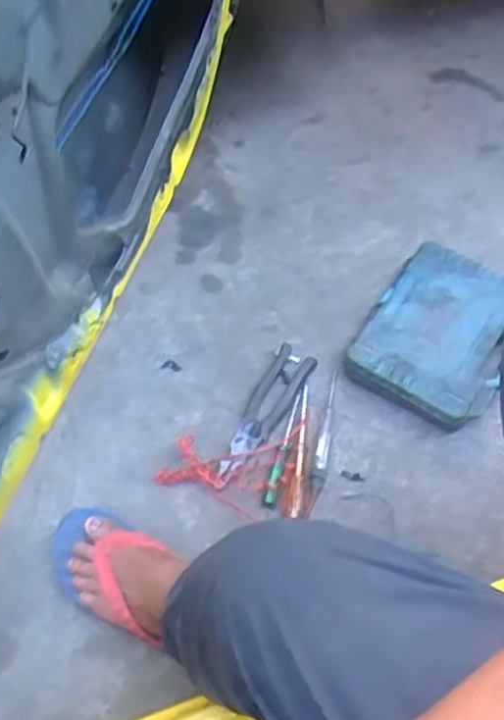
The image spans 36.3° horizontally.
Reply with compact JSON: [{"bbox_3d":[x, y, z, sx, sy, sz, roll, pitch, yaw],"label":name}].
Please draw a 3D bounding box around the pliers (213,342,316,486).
[{"bbox_3d":[0.010,0.074,1.000,0.057,0.026,0.216,26,62,16],"label":"pliers"}]

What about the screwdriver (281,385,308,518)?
[{"bbox_3d":[0.063,0.111,0.965,0.024,0.019,0.185,10,59,6],"label":"screwdriver"}]

